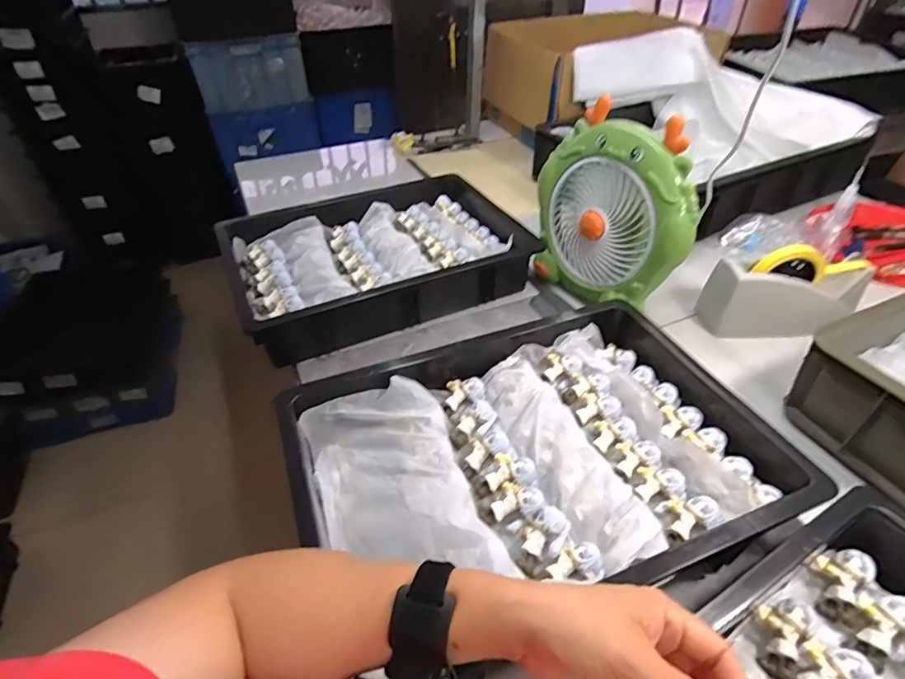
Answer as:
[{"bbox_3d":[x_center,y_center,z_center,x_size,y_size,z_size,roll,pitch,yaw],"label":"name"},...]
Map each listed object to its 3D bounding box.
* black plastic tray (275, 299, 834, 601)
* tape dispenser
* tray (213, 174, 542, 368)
[{"bbox_3d":[0.089,0.110,0.489,0.469,0.061,0.319,-15,43,-15],"label":"black plastic tray"},{"bbox_3d":[0.470,-0.068,0.679,0.200,0.124,0.061,3,41,5],"label":"tape dispenser"},{"bbox_3d":[-0.129,-0.156,0.808,0.440,0.078,0.385,-17,43,-17],"label":"tray"}]

